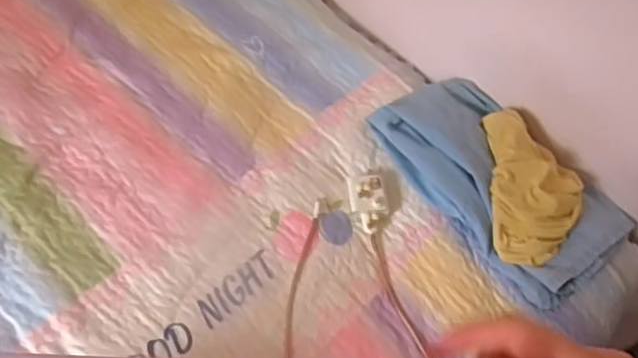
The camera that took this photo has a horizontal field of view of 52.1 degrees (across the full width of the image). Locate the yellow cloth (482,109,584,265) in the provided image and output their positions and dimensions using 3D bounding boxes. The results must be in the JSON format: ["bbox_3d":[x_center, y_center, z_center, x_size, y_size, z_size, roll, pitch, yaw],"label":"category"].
[{"bbox_3d":[0.321,0.010,0.970,0.148,0.067,0.248,8,57,-4],"label":"yellow cloth"}]

